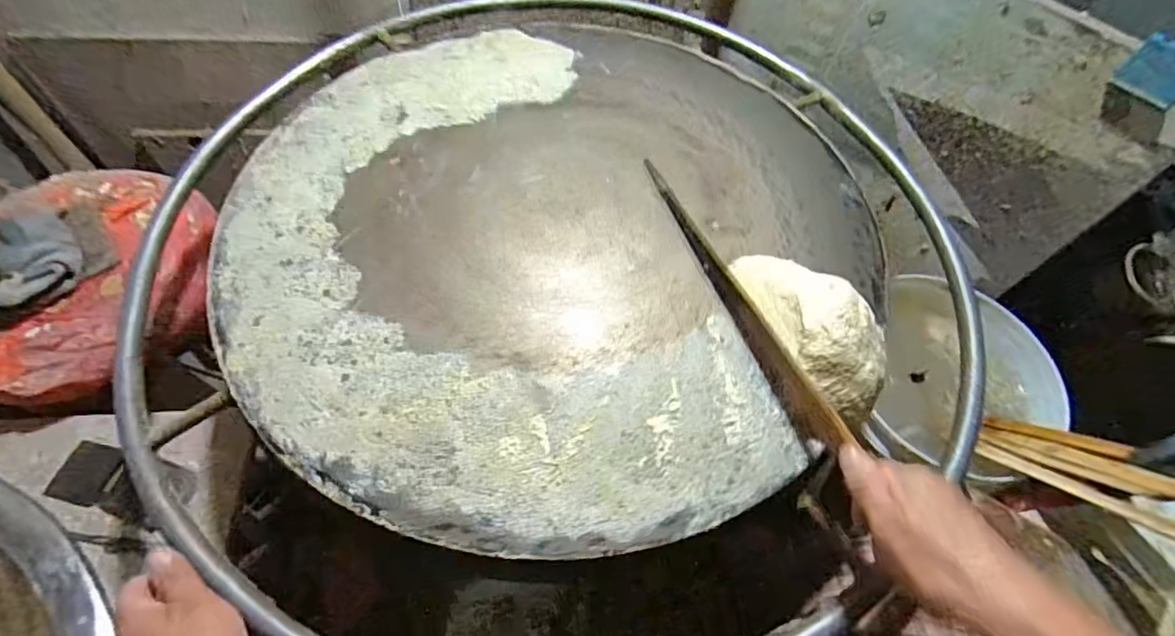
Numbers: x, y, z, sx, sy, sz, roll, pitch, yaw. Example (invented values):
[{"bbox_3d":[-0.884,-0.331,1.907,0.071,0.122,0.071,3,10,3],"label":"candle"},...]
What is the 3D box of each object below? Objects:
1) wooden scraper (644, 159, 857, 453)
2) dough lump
[{"bbox_3d":[0.126,-0.032,0.471,0.012,0.052,0.322,-17,58,-12],"label":"wooden scraper"},{"bbox_3d":[0.184,0.005,0.437,0.073,0.062,0.165,-20,61,-14],"label":"dough lump"}]

